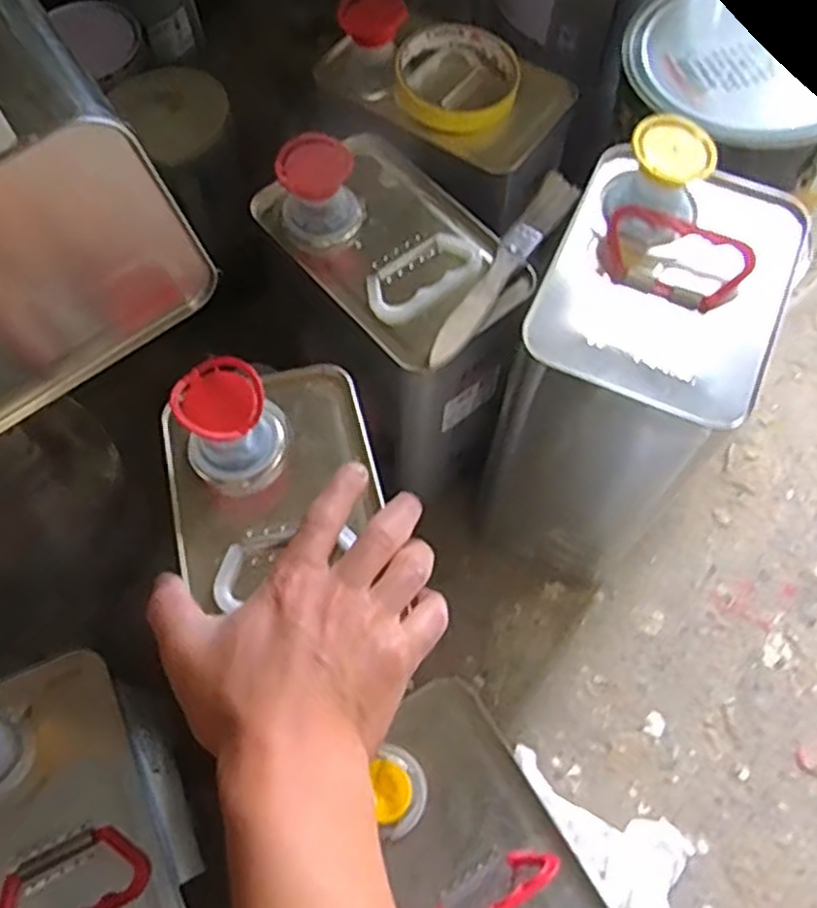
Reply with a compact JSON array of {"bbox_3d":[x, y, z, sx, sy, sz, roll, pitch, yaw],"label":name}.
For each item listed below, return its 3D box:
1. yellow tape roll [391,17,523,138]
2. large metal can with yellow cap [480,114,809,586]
[{"bbox_3d":[0.034,-0.260,0.519,0.083,0.025,0.093,7,65,4],"label":"yellow tape roll"},{"bbox_3d":[0.134,-0.032,0.519,0.115,0.342,0.154,23,67,11],"label":"large metal can with yellow cap"}]

